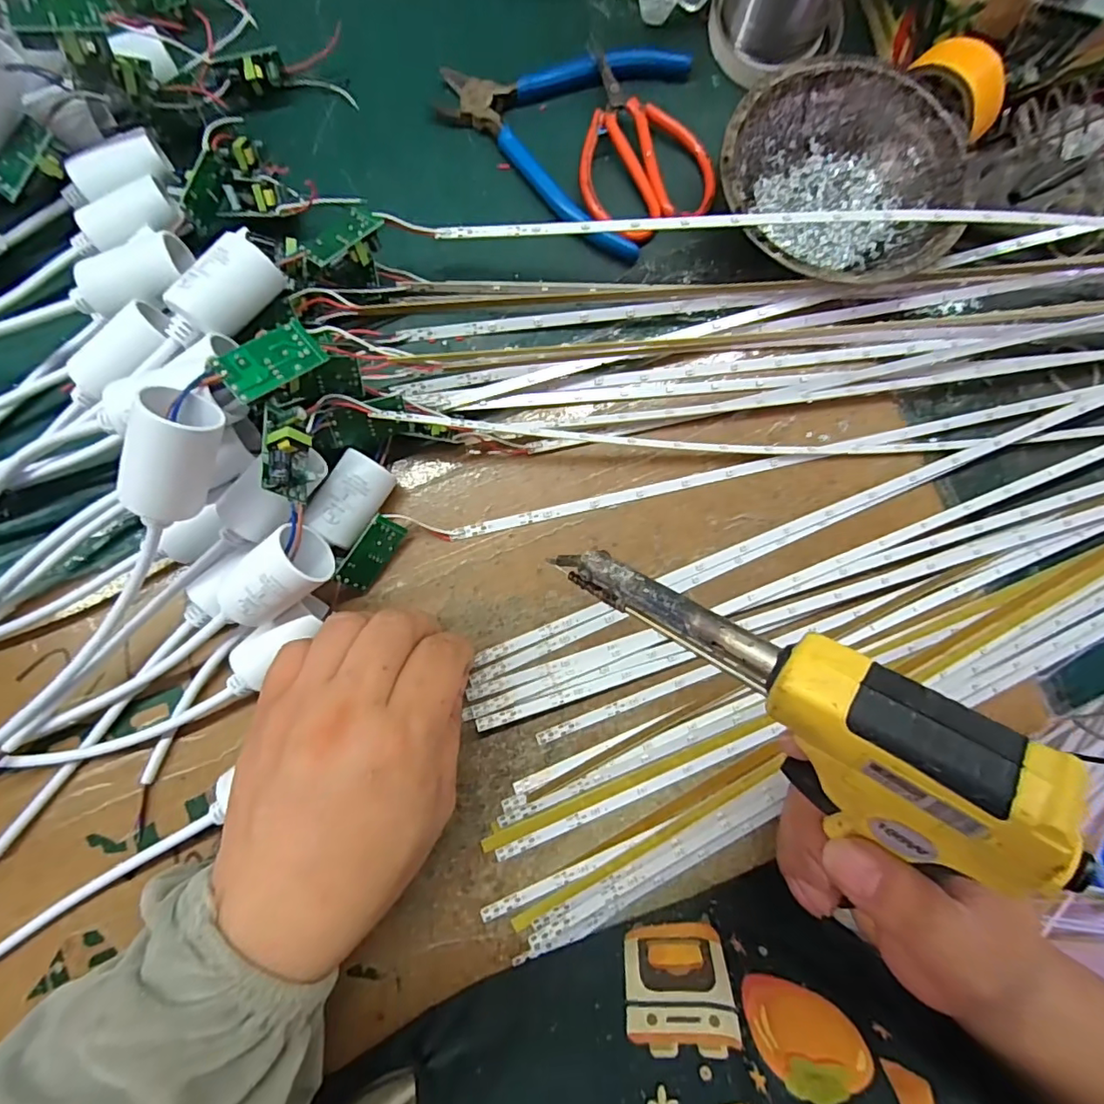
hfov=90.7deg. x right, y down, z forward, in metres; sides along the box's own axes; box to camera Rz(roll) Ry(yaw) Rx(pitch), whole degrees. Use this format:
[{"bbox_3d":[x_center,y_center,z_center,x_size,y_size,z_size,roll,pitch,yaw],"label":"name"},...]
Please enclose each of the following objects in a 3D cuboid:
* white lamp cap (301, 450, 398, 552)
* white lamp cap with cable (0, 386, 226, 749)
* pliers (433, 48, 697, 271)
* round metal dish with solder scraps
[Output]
[{"bbox_3d":[-0.096,-0.024,0.266,0.025,0.027,0.044,24,82,1],"label":"white lamp cap"},{"bbox_3d":[-0.184,0.015,0.223,0.029,0.033,0.181,42,110,3],"label":"white lamp cap with cable"},{"bbox_3d":[0.001,-0.242,0.312,0.130,0.012,0.127,16,82,0],"label":"pliers"},{"bbox_3d":[0.150,-0.195,0.295,0.122,0.036,0.121,0,82,-2],"label":"round metal dish with solder scraps"}]

